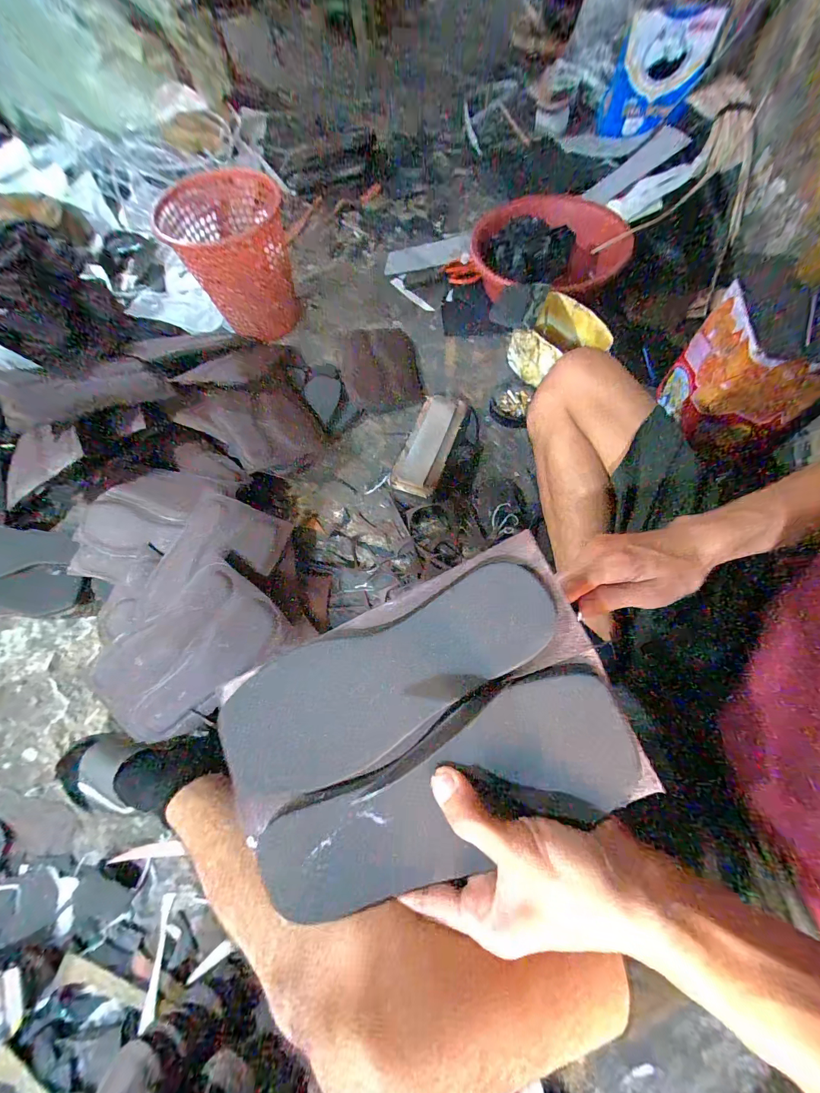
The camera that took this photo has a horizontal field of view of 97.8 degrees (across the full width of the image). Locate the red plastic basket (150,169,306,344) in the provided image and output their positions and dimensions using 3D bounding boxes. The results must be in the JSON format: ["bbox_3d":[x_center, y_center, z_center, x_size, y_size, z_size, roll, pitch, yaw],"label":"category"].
[{"bbox_3d":[-0.397,-0.670,0.848,0.257,0.218,0.256,-23,70,-6],"label":"red plastic basket"}]

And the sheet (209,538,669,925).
[{"bbox_3d":[-0.001,0.121,0.242,0.255,0.024,0.164,-27,69,6],"label":"sheet"}]

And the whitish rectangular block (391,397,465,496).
[{"bbox_3d":[0.039,-0.202,0.694,0.090,0.033,0.235,17,71,9],"label":"whitish rectangular block"}]

